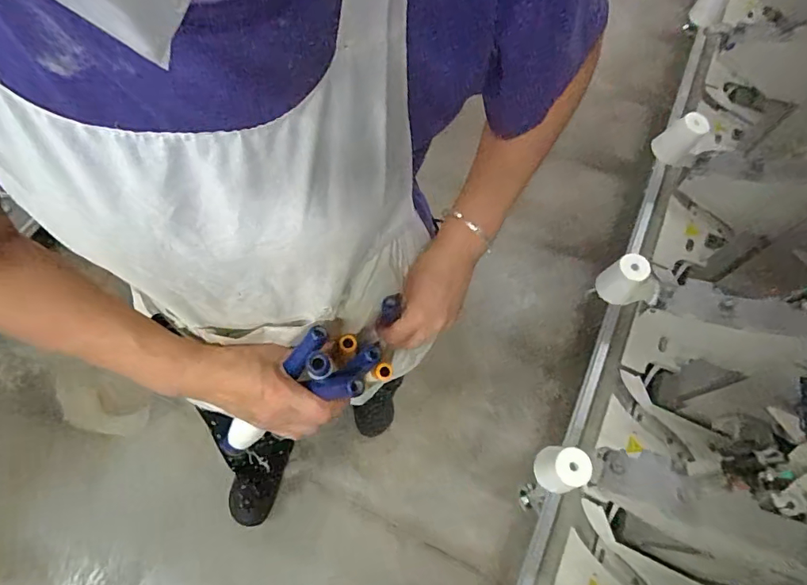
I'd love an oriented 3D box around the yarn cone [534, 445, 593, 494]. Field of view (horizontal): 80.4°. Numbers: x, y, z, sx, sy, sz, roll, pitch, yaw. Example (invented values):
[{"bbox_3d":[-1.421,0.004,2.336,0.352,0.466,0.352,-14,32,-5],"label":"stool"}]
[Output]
[{"bbox_3d":[0.214,0.239,0.649,0.054,0.077,0.058,1,66,-2],"label":"yarn cone"}]

